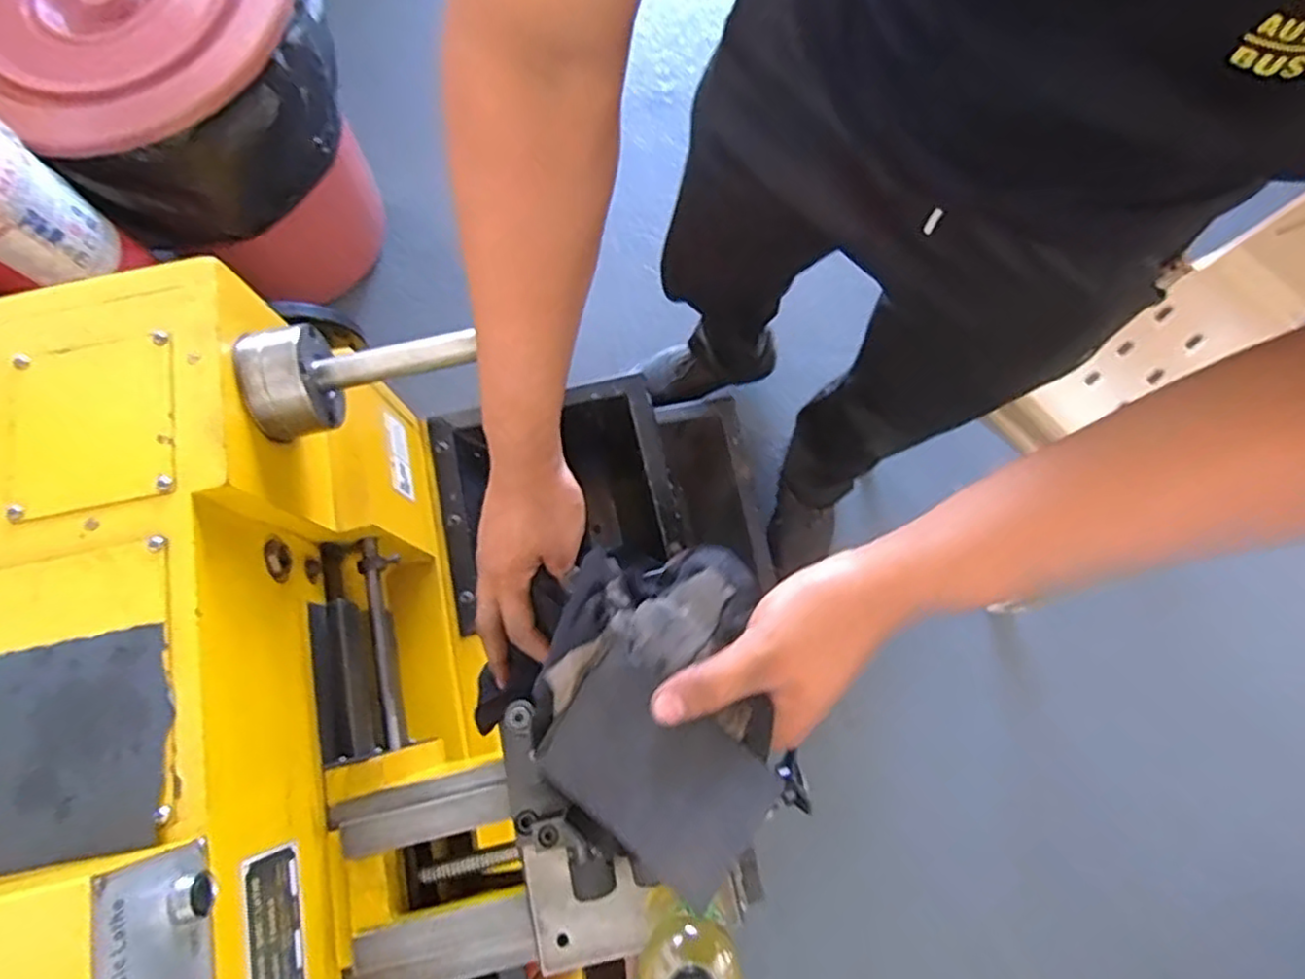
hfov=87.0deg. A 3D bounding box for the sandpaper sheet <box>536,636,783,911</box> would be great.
[{"bbox_3d":[-0.001,0.134,0.332,0.103,0.029,0.072,39,79,10],"label":"sandpaper sheet"}]

